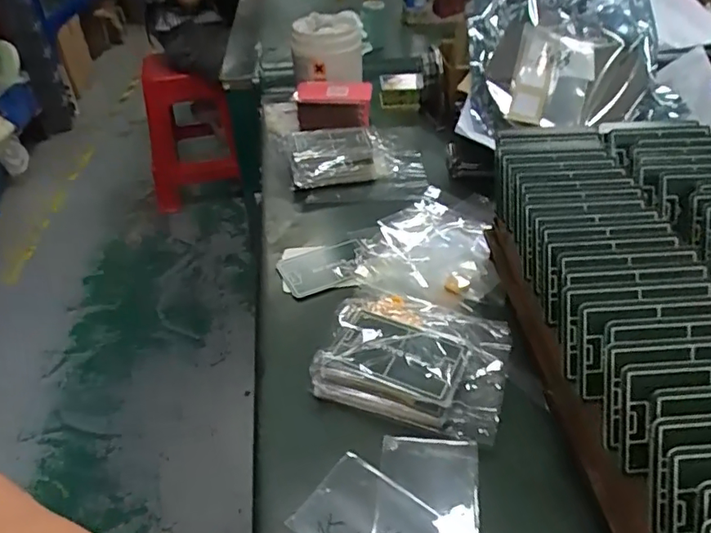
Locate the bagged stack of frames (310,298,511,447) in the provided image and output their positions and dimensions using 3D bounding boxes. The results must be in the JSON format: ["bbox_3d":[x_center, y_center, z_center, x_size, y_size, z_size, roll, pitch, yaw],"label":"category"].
[{"bbox_3d":[0.042,0.062,0.374,0.120,0.033,0.094,10,41,15],"label":"bagged stack of frames"}]

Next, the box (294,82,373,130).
[{"bbox_3d":[-0.030,-0.210,0.698,0.099,0.048,0.070,6,40,9],"label":"box"}]

